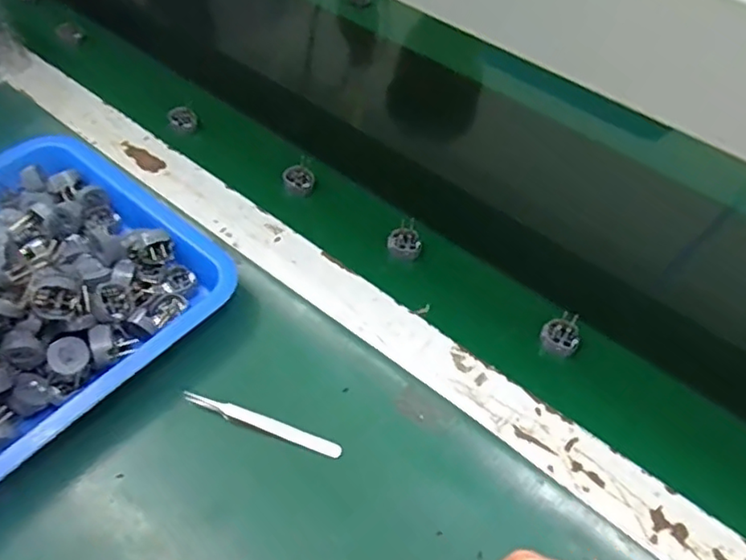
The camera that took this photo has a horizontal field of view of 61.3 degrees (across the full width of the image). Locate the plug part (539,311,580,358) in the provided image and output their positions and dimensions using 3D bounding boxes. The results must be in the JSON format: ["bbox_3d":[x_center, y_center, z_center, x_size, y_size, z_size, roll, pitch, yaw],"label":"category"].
[{"bbox_3d":[0.148,0.043,0.496,0.028,0.026,0.023,20,56,14],"label":"plug part"}]

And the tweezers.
[{"bbox_3d":[-0.076,0.097,0.434,0.113,0.010,0.013,17,55,12],"label":"tweezers"}]

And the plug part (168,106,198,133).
[{"bbox_3d":[-0.190,-0.160,0.628,0.025,0.025,0.012,-20,56,-15],"label":"plug part"}]

